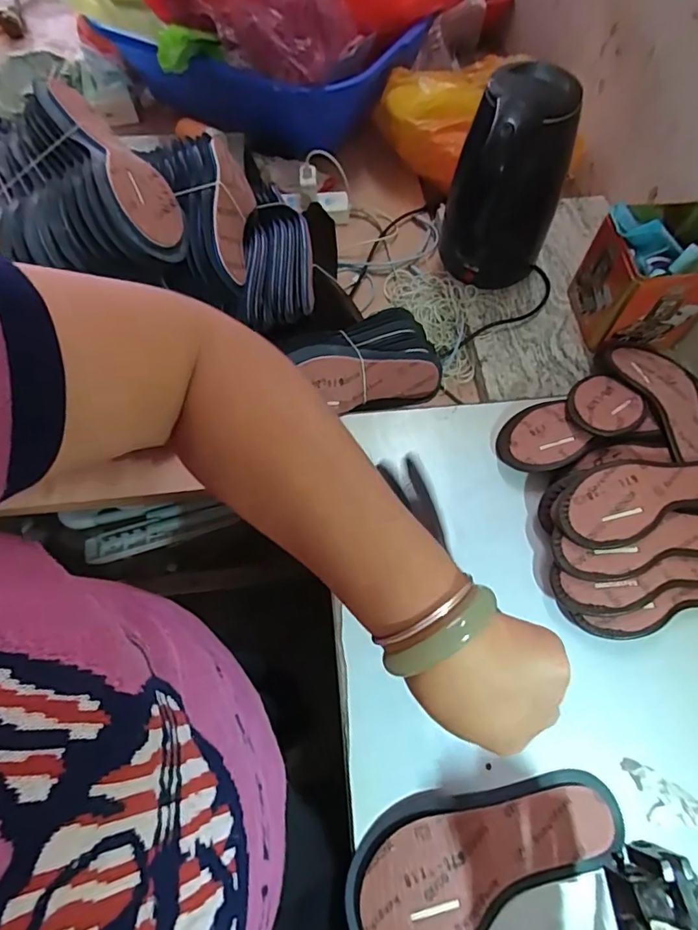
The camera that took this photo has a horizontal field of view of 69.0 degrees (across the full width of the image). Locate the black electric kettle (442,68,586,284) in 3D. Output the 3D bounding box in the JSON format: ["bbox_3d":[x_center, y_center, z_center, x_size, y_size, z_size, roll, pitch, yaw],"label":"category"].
[{"bbox_3d":[0.210,-0.353,0.687,0.143,0.264,0.127,14,63,5],"label":"black electric kettle"}]

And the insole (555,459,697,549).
[{"bbox_3d":[0.350,0.025,0.574,0.237,0.028,0.087,-18,65,-11],"label":"insole"}]

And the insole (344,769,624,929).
[{"bbox_3d":[0.119,0.345,0.460,0.254,0.030,0.108,-21,64,-13],"label":"insole"}]

